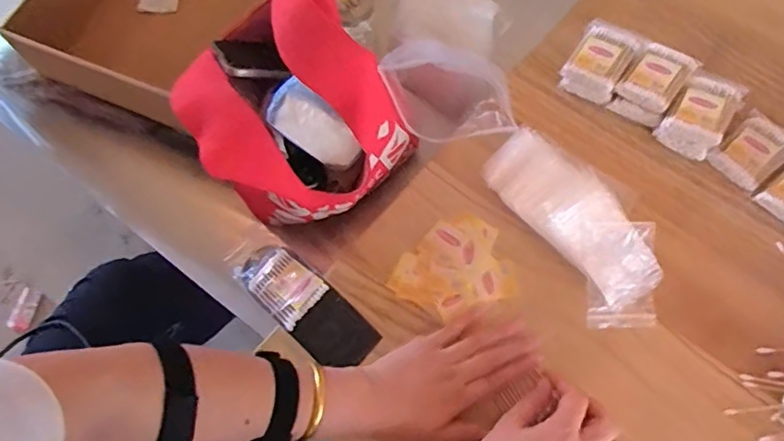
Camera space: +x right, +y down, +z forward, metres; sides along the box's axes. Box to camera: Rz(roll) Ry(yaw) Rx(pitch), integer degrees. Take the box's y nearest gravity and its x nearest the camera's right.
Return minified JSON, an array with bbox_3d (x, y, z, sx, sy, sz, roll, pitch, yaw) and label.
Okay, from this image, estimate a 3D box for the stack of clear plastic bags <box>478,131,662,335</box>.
[{"bbox_3d":[0.186,0.002,0.571,0.097,0.054,0.225,-31,70,-9],"label":"stack of clear plastic bags"}]

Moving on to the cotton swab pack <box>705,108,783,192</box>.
[{"bbox_3d":[0.386,-0.072,0.605,0.085,0.016,0.062,-41,72,-13],"label":"cotton swab pack"}]

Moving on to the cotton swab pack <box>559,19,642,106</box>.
[{"bbox_3d":[0.236,-0.179,0.647,0.063,0.039,0.088,31,73,14],"label":"cotton swab pack"}]

